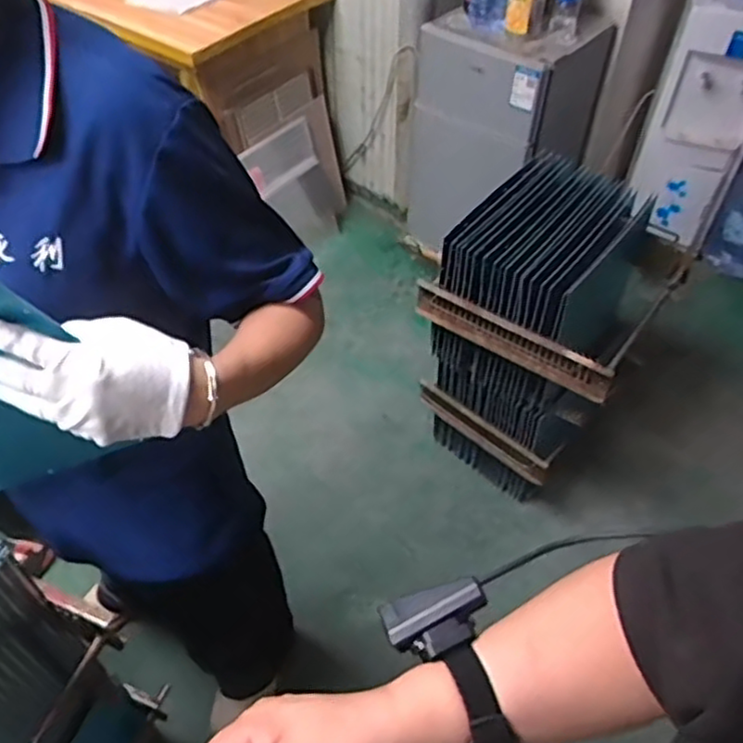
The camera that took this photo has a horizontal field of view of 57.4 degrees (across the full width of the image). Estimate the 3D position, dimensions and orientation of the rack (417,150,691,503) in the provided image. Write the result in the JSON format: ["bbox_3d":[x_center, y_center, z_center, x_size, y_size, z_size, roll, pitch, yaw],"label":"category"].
[{"bbox_3d":[0.382,-0.078,1.544,0.383,0.648,0.443,29,55,23],"label":"rack"}]

